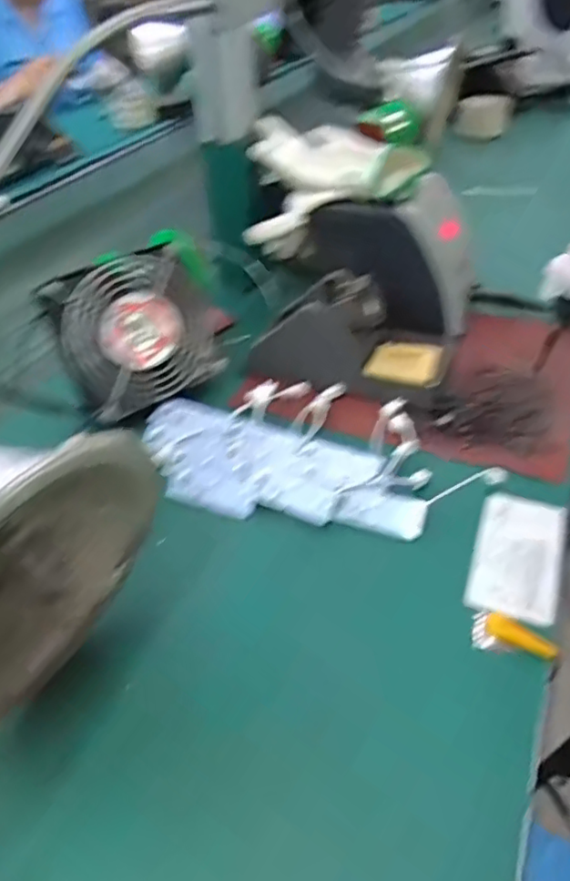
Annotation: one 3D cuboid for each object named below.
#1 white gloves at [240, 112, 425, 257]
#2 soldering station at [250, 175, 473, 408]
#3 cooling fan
[{"bbox_3d":[0.047,-0.240,0.610,0.172,0.099,0.124,6,42,11],"label":"white gloves"},{"bbox_3d":[0.082,-0.156,0.582,0.174,0.119,0.214,11,43,16],"label":"soldering station"},{"bbox_3d":[-0.122,-0.090,0.519,0.131,0.122,0.034,-30,19,-23],"label":"cooling fan"}]

